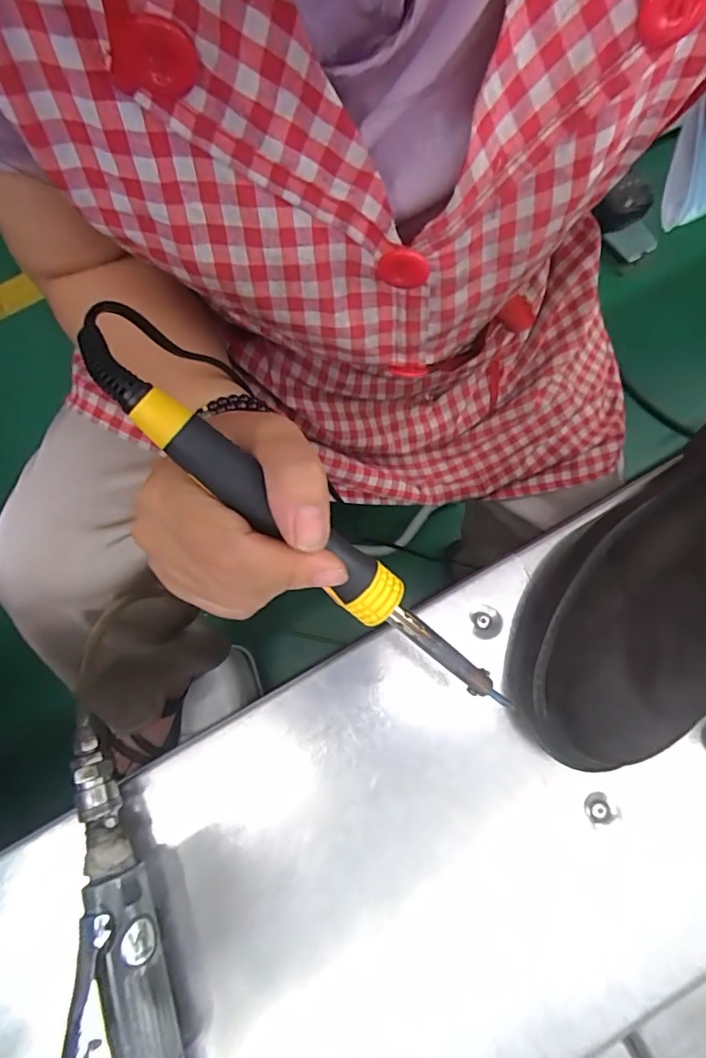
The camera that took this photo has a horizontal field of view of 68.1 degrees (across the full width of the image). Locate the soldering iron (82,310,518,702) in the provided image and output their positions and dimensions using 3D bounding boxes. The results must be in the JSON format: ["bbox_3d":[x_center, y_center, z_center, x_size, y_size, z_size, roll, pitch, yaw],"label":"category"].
[{"bbox_3d":[-0.013,0.010,0.207,0.211,0.019,0.020,41,79,-21],"label":"soldering iron"}]

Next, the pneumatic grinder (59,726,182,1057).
[{"bbox_3d":[-0.131,0.220,0.280,0.048,0.051,0.217,-19,77,-2],"label":"pneumatic grinder"}]

